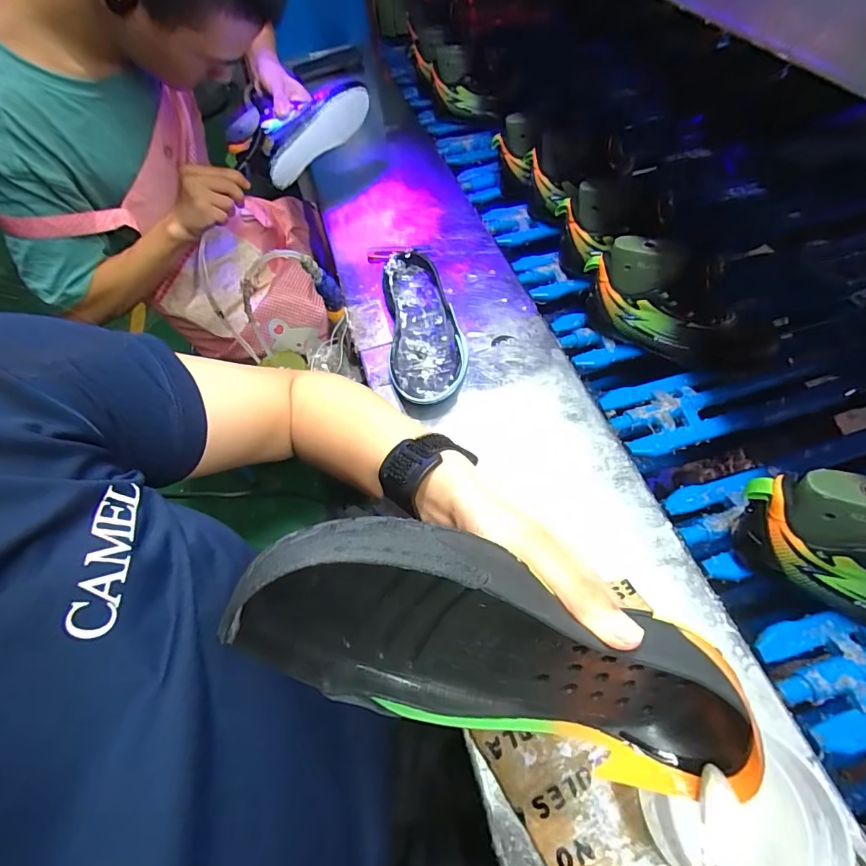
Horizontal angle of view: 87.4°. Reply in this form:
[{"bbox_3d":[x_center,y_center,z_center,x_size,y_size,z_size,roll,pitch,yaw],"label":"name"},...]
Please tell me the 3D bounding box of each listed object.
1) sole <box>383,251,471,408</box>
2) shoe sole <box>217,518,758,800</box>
[{"bbox_3d":[-0.012,-0.136,0.561,0.091,0.042,0.231,-8,57,2],"label":"sole"},{"bbox_3d":[0.038,0.098,0.193,0.242,0.090,0.059,31,56,-22],"label":"shoe sole"}]

